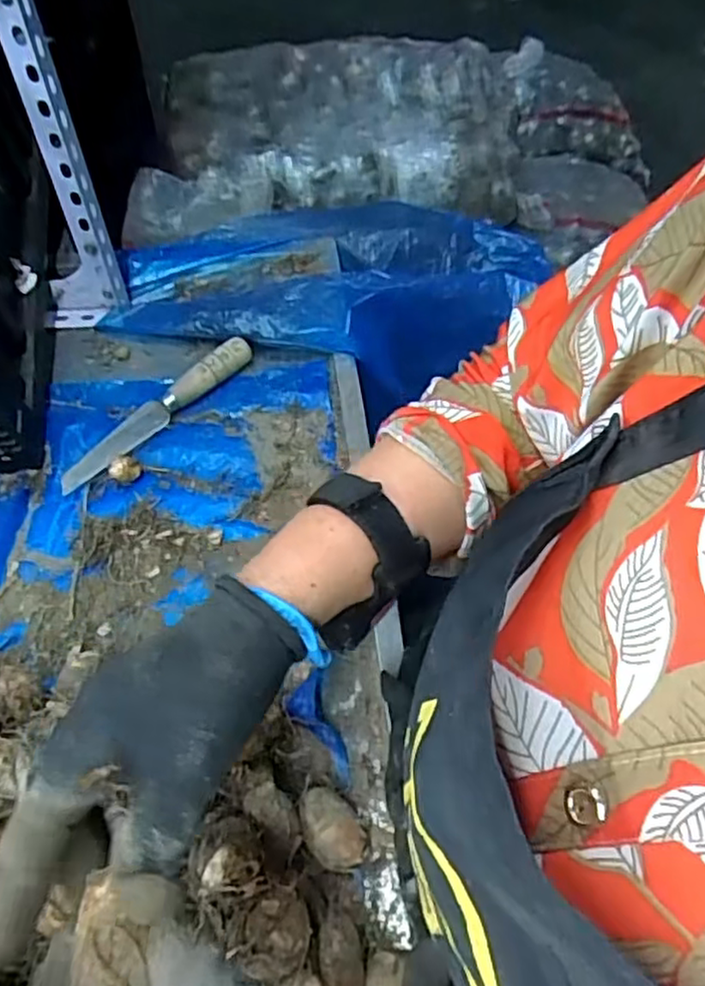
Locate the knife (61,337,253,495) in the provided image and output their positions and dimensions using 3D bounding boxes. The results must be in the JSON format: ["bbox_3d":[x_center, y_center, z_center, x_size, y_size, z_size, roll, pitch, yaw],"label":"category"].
[{"bbox_3d":[-0.172,-0.075,0.602,0.031,0.024,0.202,39,66,20],"label":"knife"}]

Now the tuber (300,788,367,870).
[{"bbox_3d":[-0.013,0.211,0.425,0.032,0.034,0.049,-38,67,-21],"label":"tuber"}]

